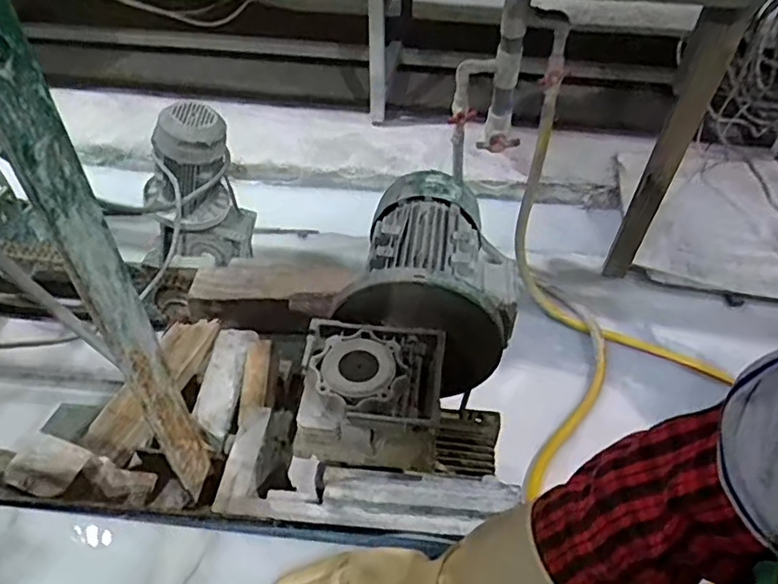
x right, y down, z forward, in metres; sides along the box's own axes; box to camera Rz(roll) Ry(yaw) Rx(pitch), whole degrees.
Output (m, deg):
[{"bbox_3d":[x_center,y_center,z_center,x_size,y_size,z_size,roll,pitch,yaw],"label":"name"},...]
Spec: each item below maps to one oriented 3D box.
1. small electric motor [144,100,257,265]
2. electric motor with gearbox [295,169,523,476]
[{"bbox_3d":[-0.440,-0.238,1.397,0.227,0.369,0.130,-15,47,-16],"label":"small electric motor"},{"bbox_3d":[0.038,0.032,0.720,0.213,0.191,0.361,7,45,5],"label":"electric motor with gearbox"}]

